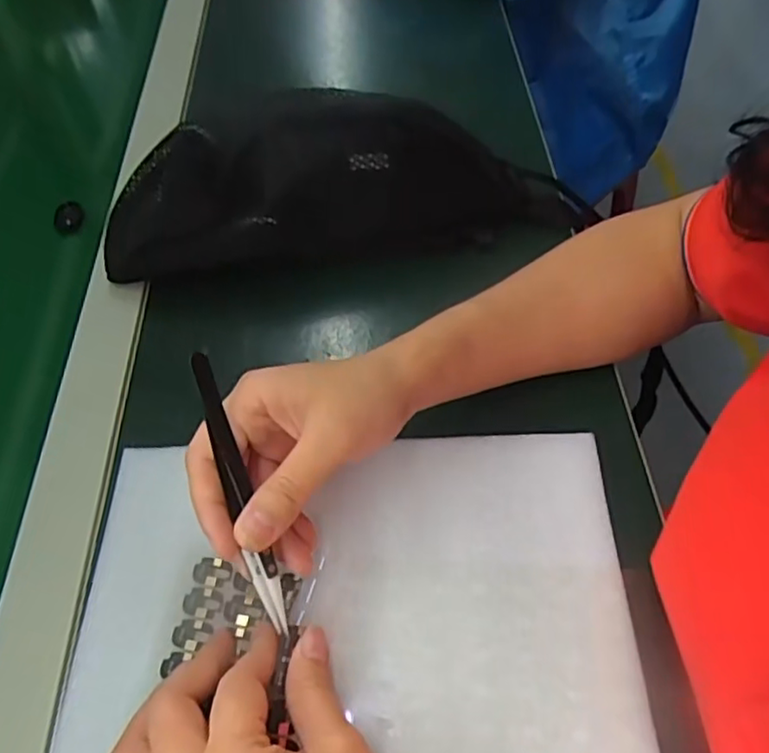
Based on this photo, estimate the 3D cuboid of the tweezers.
[{"bbox_3d":[-0.063,0.051,0.283,0.013,0.007,0.127,-15,90,-7],"label":"tweezers"}]

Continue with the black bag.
[{"bbox_3d":[-0.025,-0.140,0.442,0.320,0.080,0.124,0,55,4],"label":"black bag"}]

